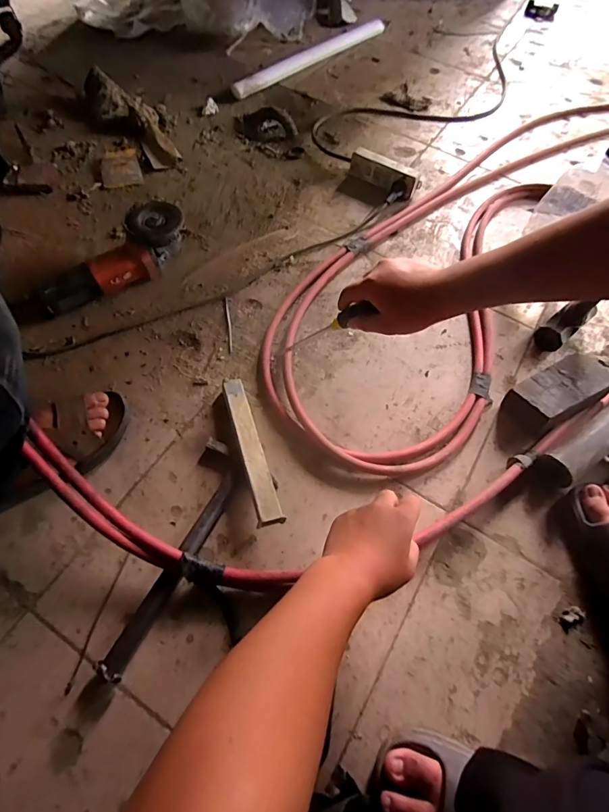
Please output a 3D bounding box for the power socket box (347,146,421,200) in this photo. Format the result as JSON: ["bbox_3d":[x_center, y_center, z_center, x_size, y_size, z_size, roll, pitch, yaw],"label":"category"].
[{"bbox_3d":[0.169,-0.493,0.863,0.151,0.055,0.033,33,67,13],"label":"power socket box"}]

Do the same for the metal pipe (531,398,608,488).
[{"bbox_3d":[0.441,0.043,0.615,0.253,0.060,0.056,-32,69,-17],"label":"metal pipe"}]

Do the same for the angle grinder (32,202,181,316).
[{"bbox_3d":[-0.318,-0.235,0.692,0.277,0.089,0.087,-39,71,-6],"label":"angle grinder"}]

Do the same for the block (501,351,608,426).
[{"bbox_3d":[0.388,-0.020,0.634,0.168,0.057,0.073,-26,67,-16],"label":"block"}]

